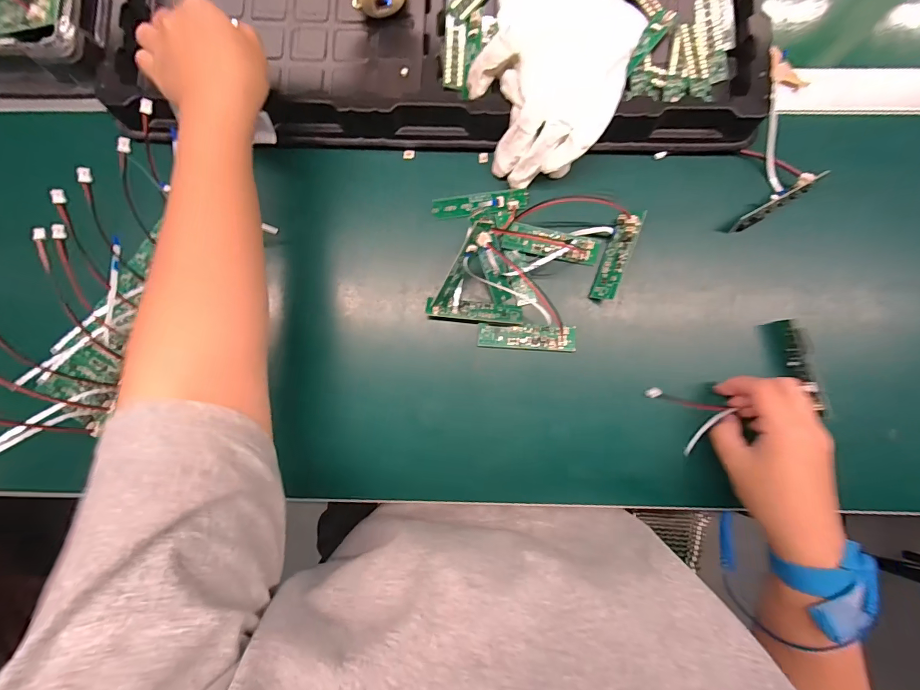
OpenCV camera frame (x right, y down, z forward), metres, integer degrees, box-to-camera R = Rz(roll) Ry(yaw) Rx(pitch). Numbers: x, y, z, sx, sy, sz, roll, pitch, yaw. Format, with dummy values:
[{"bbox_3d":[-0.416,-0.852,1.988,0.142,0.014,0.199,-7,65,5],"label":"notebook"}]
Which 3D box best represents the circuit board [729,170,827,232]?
[{"bbox_3d":[0.271,-0.123,0.341,0.080,0.021,0.012,-34,85,-2],"label":"circuit board"}]

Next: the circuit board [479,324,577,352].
[{"bbox_3d":[0.058,-0.007,0.343,0.083,0.007,0.021,3,85,1],"label":"circuit board"}]

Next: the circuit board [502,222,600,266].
[{"bbox_3d":[0.079,-0.088,0.345,0.081,0.009,0.022,9,85,2],"label":"circuit board"}]

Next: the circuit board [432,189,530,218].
[{"bbox_3d":[0.018,-0.124,0.352,0.084,0.005,0.017,-5,105,1],"label":"circuit board"}]

